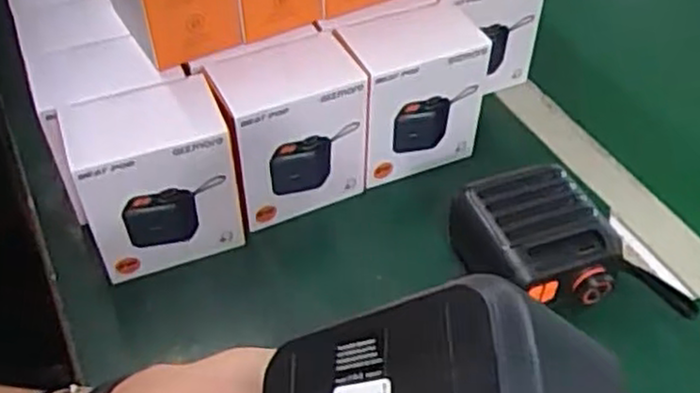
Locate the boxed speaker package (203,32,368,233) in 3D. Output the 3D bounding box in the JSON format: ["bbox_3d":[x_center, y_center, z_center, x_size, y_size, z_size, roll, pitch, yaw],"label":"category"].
[{"bbox_3d":[-0.045,-0.047,0.534,0.103,0.110,0.066,-24,52,-20],"label":"boxed speaker package"}]

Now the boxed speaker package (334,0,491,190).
[{"bbox_3d":[0.046,-0.080,0.568,0.102,0.109,0.068,-20,50,-17],"label":"boxed speaker package"}]

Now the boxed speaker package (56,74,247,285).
[{"bbox_3d":[-0.132,-0.011,0.499,0.097,0.112,0.062,-18,50,-15],"label":"boxed speaker package"}]

